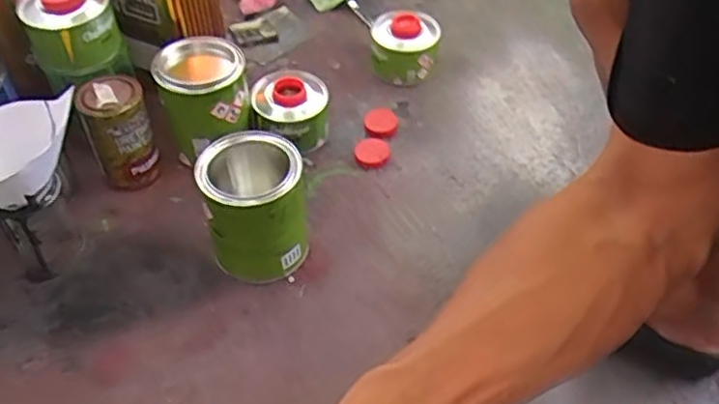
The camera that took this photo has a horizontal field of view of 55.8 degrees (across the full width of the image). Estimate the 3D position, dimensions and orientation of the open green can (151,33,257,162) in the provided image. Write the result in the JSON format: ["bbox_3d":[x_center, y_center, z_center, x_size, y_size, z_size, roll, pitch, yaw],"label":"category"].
[{"bbox_3d":[-0.191,-0.127,0.863,0.104,0.145,0.114,0,48,0],"label":"open green can"}]

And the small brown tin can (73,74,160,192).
[{"bbox_3d":[-0.290,-0.078,0.833,0.071,0.141,0.073,-23,52,-19],"label":"small brown tin can"}]

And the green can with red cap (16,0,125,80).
[{"bbox_3d":[-0.341,-0.209,0.806,0.101,0.083,0.091,-24,52,-20],"label":"green can with red cap"}]

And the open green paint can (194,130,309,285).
[{"bbox_3d":[-0.114,0.005,0.746,0.104,0.140,0.112,0,48,0],"label":"open green paint can"}]

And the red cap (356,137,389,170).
[{"bbox_3d":[0.018,-0.067,0.896,0.044,0.012,0.050,18,51,16],"label":"red cap"}]

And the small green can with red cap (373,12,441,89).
[{"bbox_3d":[0.066,-0.225,0.999,0.095,0.072,0.091,0,48,0],"label":"small green can with red cap"}]

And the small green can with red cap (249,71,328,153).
[{"bbox_3d":[-0.091,-0.124,0.916,0.102,0.071,0.109,-11,49,-9],"label":"small green can with red cap"}]

